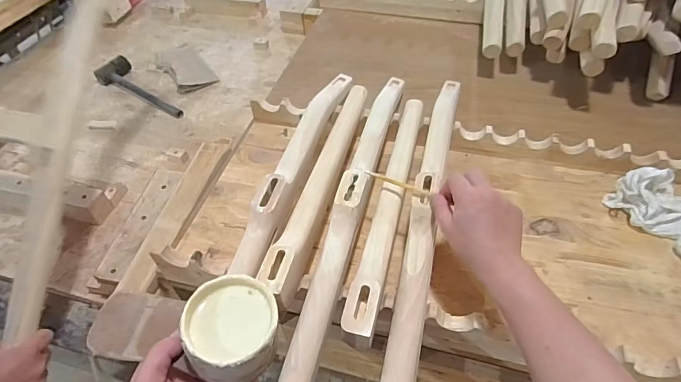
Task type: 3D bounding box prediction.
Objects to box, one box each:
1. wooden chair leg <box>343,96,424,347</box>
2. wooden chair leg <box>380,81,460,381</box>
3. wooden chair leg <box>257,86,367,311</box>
[{"bbox_3d":[0.068,-0.004,0.540,0.032,0.033,0.409,10,51,11],"label":"wooden chair leg"},{"bbox_3d":[0.097,0.057,0.497,0.037,0.031,0.646,10,51,12],"label":"wooden chair leg"},{"bbox_3d":[-0.021,-0.034,0.581,0.036,0.038,0.415,10,51,12],"label":"wooden chair leg"}]

